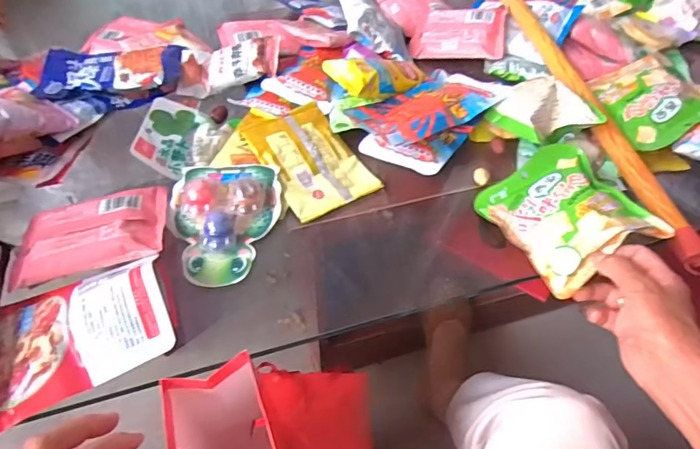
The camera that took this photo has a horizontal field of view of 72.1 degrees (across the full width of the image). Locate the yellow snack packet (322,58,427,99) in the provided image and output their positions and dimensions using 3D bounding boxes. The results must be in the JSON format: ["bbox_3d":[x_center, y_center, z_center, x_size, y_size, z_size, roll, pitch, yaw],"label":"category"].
[{"bbox_3d":[0.039,-0.182,0.597,0.128,0.040,0.059,-8,48,-29],"label":"yellow snack packet"}]

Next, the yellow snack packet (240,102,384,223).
[{"bbox_3d":[-0.049,-0.081,0.555,0.100,0.026,0.158,-26,55,-21],"label":"yellow snack packet"}]

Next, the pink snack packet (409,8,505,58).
[{"bbox_3d":[0.159,-0.279,0.703,0.129,0.022,0.087,8,74,15],"label":"pink snack packet"}]

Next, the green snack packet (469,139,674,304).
[{"bbox_3d":[0.213,-0.013,0.483,0.124,0.037,0.148,-32,38,2],"label":"green snack packet"}]

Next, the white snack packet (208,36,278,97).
[{"bbox_3d":[-0.140,-0.213,0.635,0.100,0.031,0.064,-11,67,-3],"label":"white snack packet"}]

